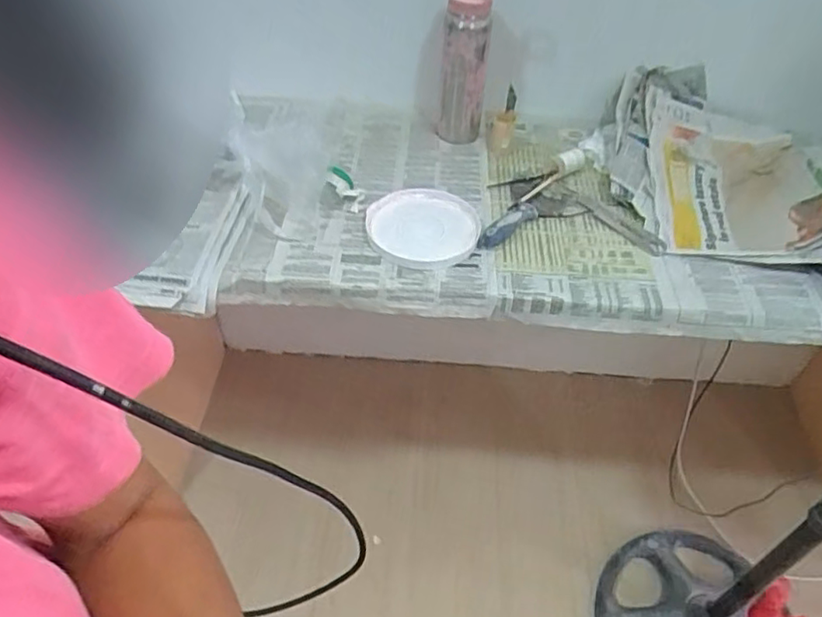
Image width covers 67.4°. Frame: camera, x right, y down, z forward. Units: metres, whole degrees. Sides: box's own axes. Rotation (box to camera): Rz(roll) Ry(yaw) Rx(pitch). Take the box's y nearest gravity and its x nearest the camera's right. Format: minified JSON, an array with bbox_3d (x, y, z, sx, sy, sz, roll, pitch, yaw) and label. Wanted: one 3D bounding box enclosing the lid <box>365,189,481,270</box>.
[{"bbox_3d":[0.016,-0.123,0.930,0.164,0.015,0.177,1,44,-1],"label":"lid"}]

